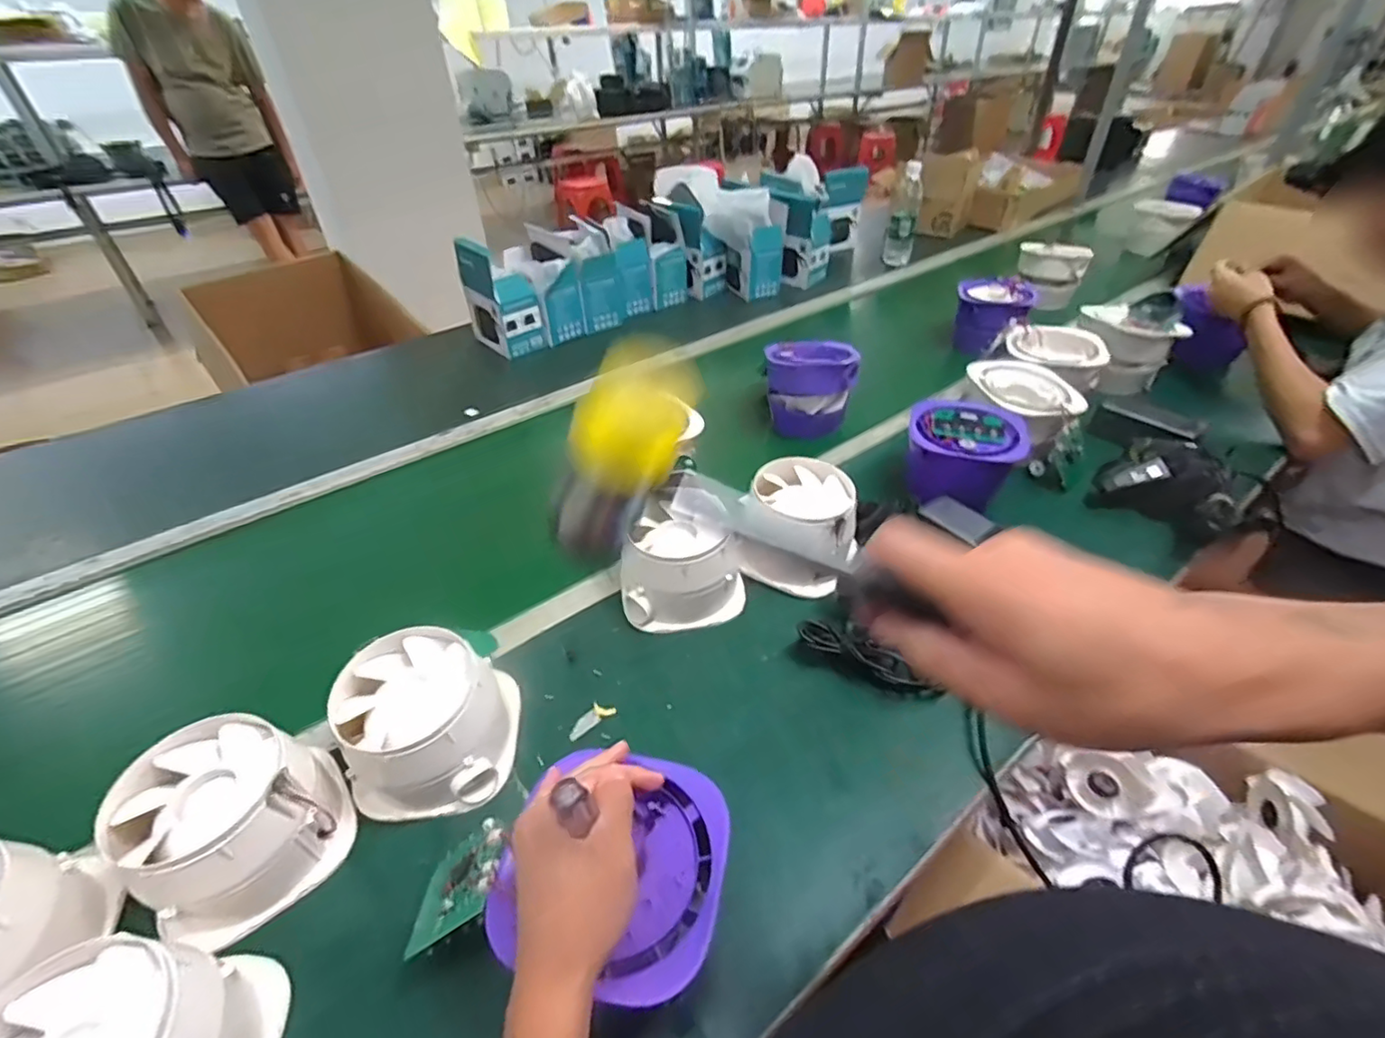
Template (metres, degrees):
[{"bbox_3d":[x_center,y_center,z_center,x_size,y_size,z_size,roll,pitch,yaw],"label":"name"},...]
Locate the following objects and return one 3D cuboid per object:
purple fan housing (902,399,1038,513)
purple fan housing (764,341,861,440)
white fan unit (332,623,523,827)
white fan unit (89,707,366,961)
[{"bbox_3d":[0.347,-0.086,0.777,0.143,0.085,0.139,20,45,24],"label":"purple fan housing"},{"bbox_3d":[0.185,-0.210,0.967,0.133,0.137,0.106,5,40,6],"label":"purple fan housing"},{"bbox_3d":[-0.233,0.175,0.529,0.133,0.097,0.122,-2,39,-3],"label":"white fan unit"},{"bbox_3d":[-0.359,0.238,0.476,0.133,0.102,0.127,-27,47,-29],"label":"white fan unit"}]

